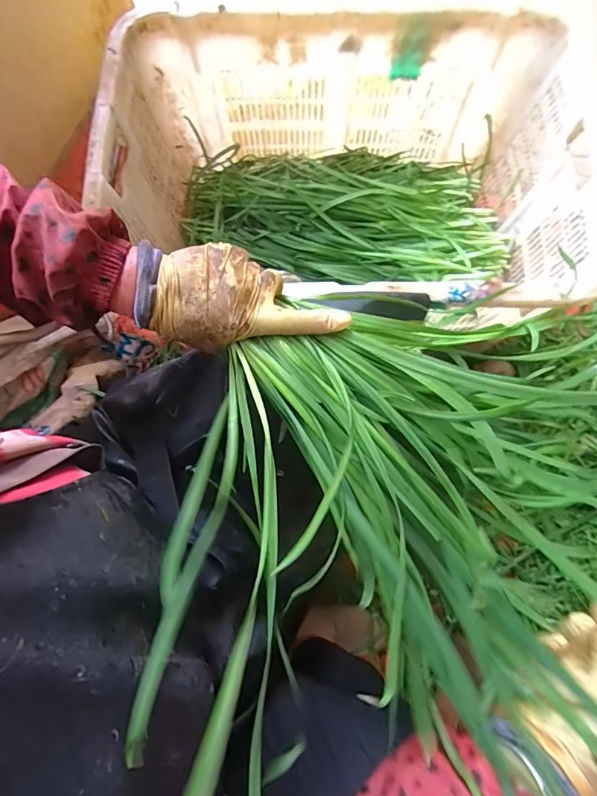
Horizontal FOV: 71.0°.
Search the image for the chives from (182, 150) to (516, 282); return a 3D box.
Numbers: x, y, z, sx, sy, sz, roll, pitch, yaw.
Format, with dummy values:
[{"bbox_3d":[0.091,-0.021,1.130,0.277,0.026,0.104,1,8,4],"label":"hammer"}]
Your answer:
[{"bbox_3d":[0.072,-0.352,0.779,0.578,0.095,0.278,9,78,3],"label":"chives"}]

